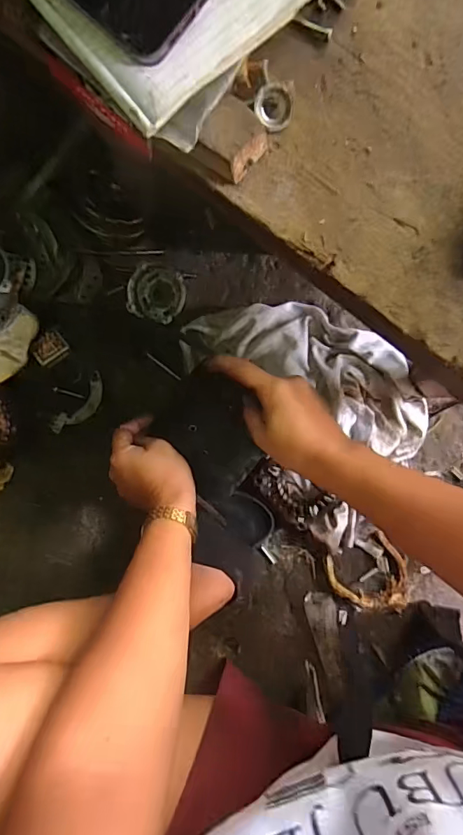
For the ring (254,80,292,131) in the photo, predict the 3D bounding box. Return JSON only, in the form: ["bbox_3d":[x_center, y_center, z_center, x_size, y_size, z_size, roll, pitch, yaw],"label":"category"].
[{"bbox_3d":[0.032,-0.236,0.349,0.028,0.012,0.029,0,91,6],"label":"ring"}]

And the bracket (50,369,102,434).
[{"bbox_3d":[-0.235,-0.016,0.715,0.043,0.008,0.114,43,95,4],"label":"bracket"}]

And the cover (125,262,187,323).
[{"bbox_3d":[-0.113,-0.188,0.684,0.087,0.035,0.085,15,92,6],"label":"cover"}]

